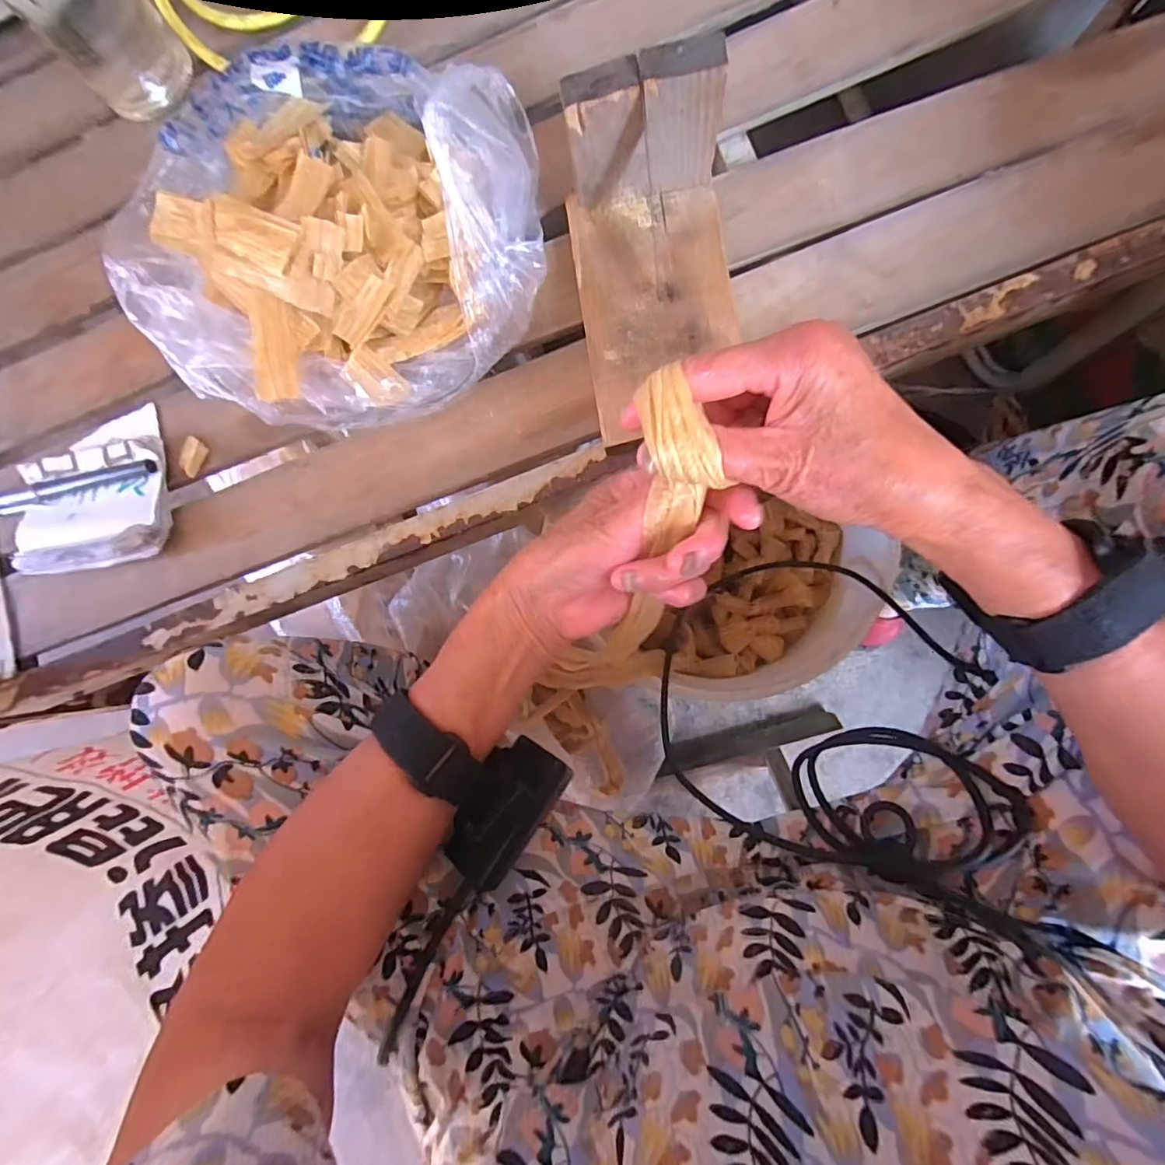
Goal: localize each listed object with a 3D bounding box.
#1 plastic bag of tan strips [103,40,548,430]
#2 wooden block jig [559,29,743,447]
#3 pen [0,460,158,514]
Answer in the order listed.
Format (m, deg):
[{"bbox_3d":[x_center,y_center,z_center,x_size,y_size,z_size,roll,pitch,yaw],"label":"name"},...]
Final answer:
[{"bbox_3d":[-0.166,-0.213,0.339,0.280,0.067,0.225,27,89,7],"label":"plastic bag of tan strips"},{"bbox_3d":[0.039,-0.167,0.295,0.084,0.092,0.147,-8,85,5],"label":"wooden block jig"},{"bbox_3d":[-0.351,-0.064,0.373,0.145,0.010,0.014,-13,84,5],"label":"pen"}]

